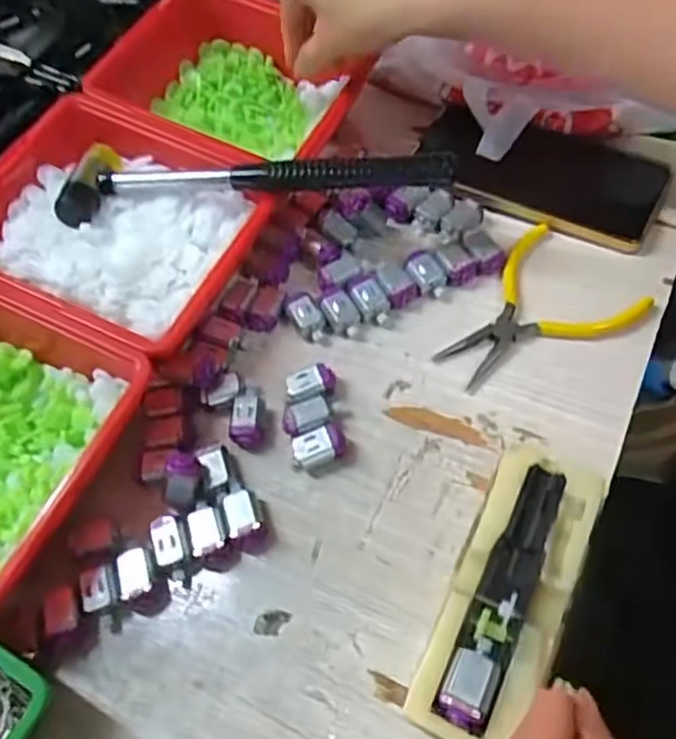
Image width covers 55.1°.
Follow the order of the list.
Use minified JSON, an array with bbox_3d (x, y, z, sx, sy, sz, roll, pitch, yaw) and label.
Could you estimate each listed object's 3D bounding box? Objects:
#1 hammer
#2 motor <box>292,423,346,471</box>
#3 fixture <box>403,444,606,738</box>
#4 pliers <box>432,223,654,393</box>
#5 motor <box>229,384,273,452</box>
[{"bbox_3d":[-0.052,-0.125,0.396,0.231,0.027,0.062,-6,59,4],"label":"hammer"},{"bbox_3d":[-0.011,0.043,0.354,0.030,0.017,0.018,-18,59,-3],"label":"motor"},{"bbox_3d":[0.078,0.102,0.297,0.054,0.035,0.136,21,65,19],"label":"fixture"},{"bbox_3d":[0.112,-0.035,0.387,0.115,0.011,0.088,-34,61,-13],"label":"pliers"},{"bbox_3d":[-0.050,0.026,0.370,0.020,0.011,0.037,-2,59,7],"label":"motor"}]

